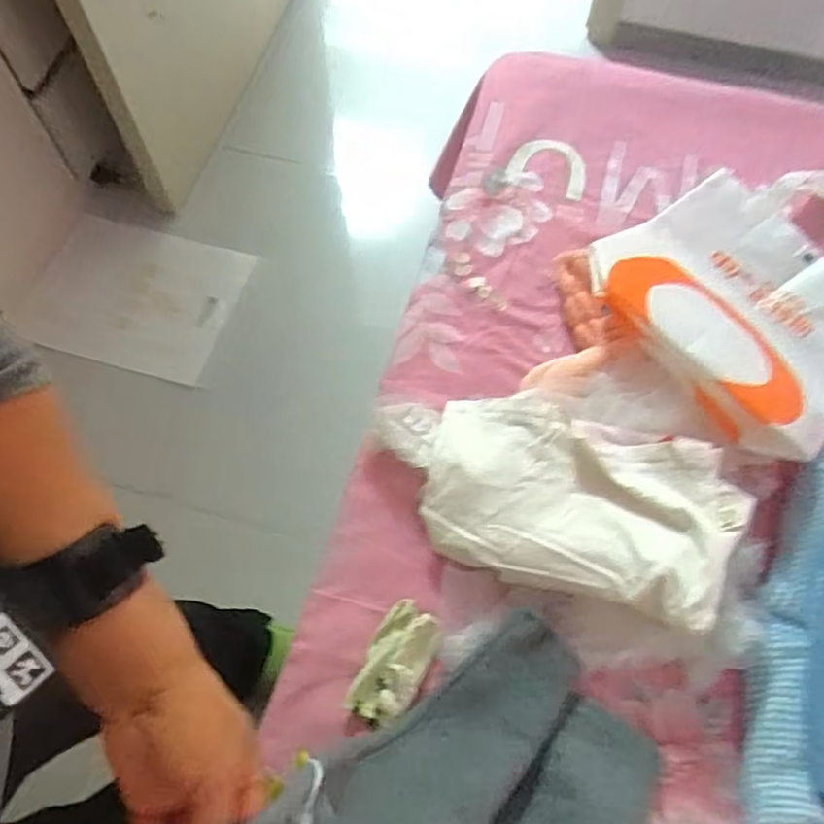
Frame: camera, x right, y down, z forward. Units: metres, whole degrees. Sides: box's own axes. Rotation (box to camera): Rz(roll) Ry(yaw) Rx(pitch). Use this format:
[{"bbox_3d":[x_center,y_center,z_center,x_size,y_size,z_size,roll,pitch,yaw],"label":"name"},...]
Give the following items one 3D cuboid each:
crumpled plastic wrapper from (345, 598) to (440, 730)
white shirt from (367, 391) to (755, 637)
[{"bbox_3d":[-0.017,0.240,0.653,0.060,0.039,0.116,23,68,10],"label":"crumpled plastic wrapper"},{"bbox_3d":[0.129,0.075,0.682,0.356,0.027,0.183,20,74,20],"label":"white shirt"}]

